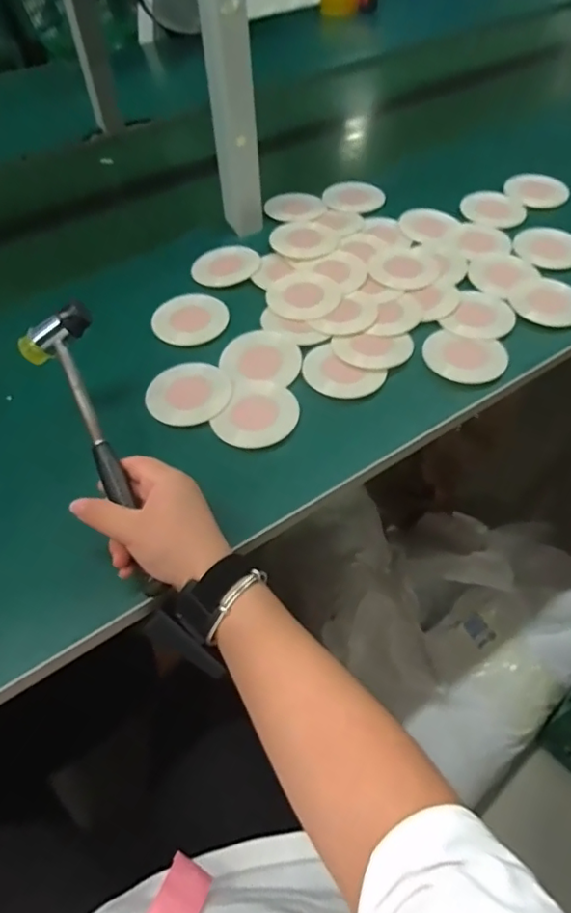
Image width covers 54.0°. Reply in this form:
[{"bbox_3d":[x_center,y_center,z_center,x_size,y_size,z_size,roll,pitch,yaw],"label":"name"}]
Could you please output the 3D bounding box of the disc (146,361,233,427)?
[{"bbox_3d":[-0.098,-0.064,0.570,0.085,0.008,0.073,-20,62,-17],"label":"disc"}]

